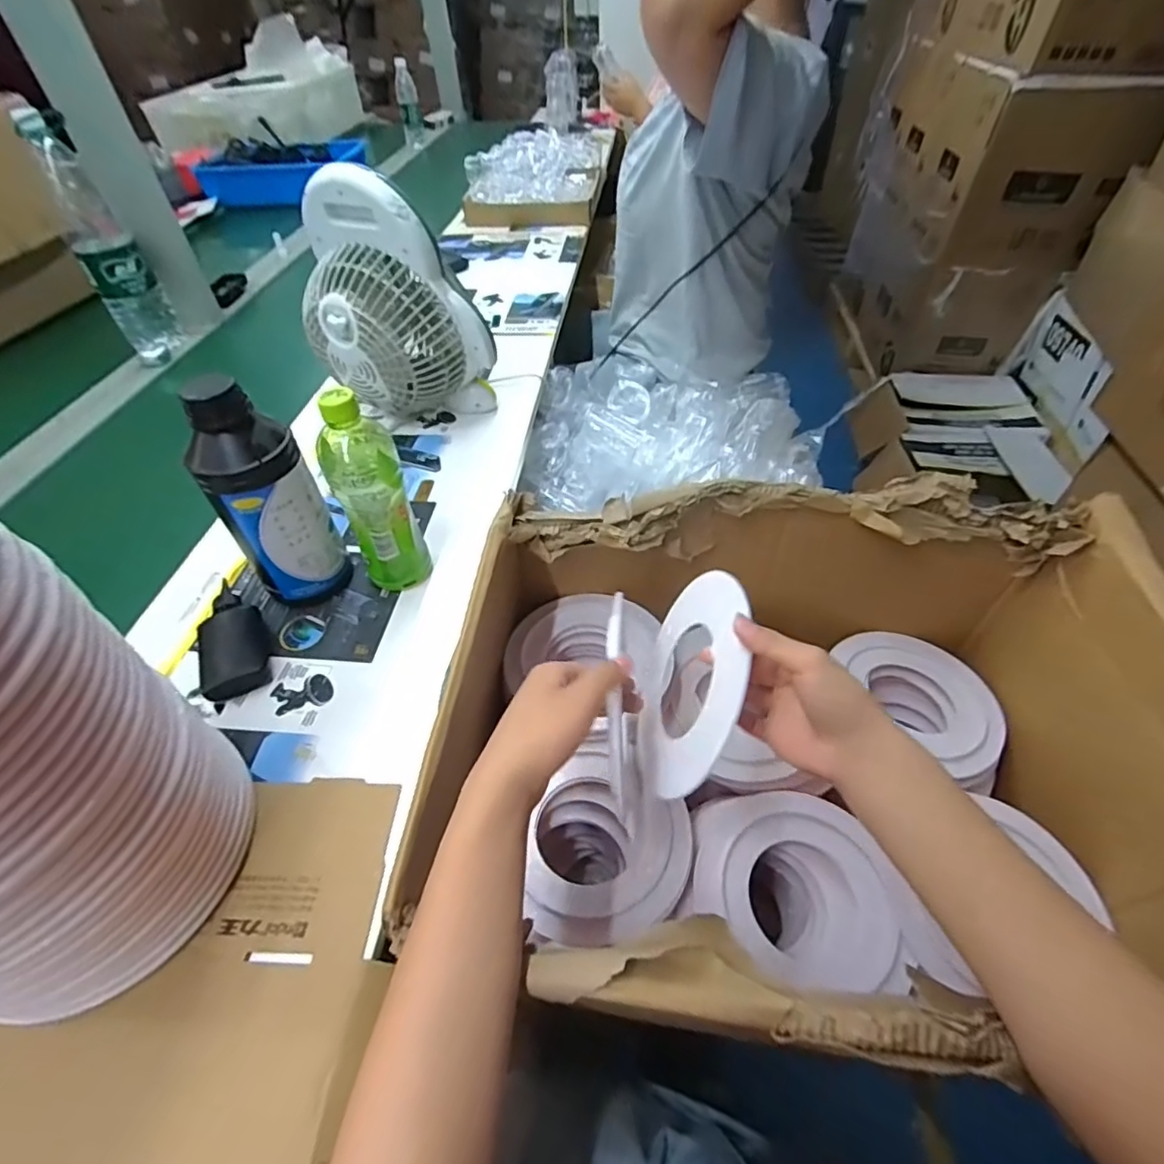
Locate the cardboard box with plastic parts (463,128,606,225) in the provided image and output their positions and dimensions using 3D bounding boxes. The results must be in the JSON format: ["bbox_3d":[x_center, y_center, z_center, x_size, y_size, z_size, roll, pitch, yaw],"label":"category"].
[{"bbox_3d":[-0.104,-1.057,1.504,0.315,0.123,0.497,2,47,5],"label":"cardboard box with plastic parts"}]

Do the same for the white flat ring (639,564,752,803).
[{"bbox_3d":[0.091,0.085,0.502,0.007,0.179,0.189,17,81,-12],"label":"white flat ring"}]

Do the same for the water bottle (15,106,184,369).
[{"bbox_3d":[-0.733,-0.505,0.898,0.087,0.322,0.090,-28,52,-21],"label":"water bottle"}]

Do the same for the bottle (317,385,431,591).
[{"bbox_3d":[-0.196,-0.078,0.550,0.064,0.208,0.062,-20,49,-15],"label":"bottle"}]

